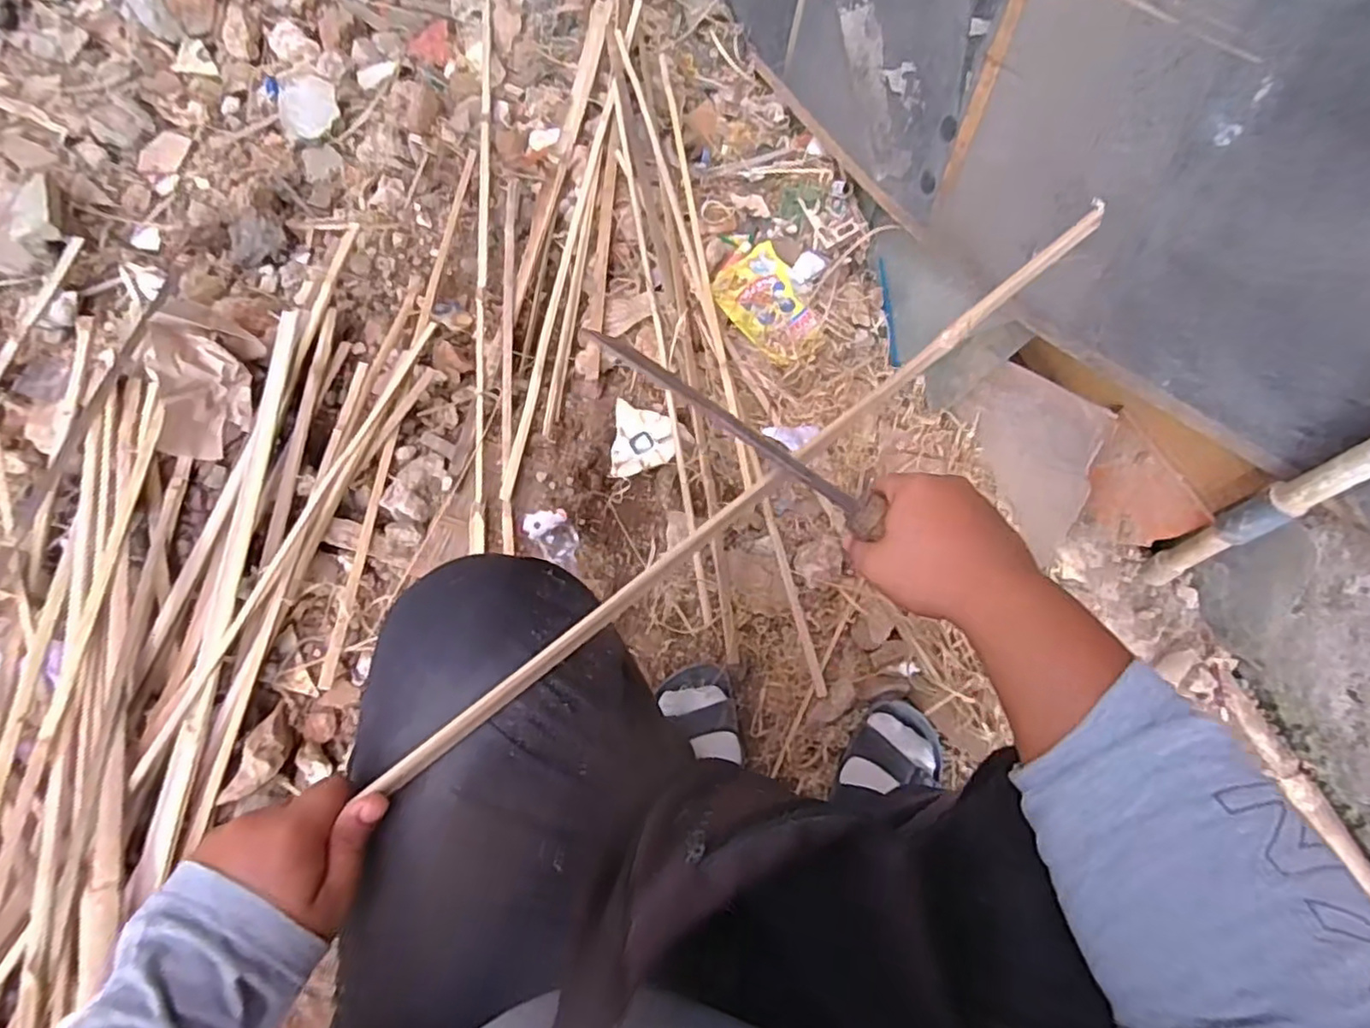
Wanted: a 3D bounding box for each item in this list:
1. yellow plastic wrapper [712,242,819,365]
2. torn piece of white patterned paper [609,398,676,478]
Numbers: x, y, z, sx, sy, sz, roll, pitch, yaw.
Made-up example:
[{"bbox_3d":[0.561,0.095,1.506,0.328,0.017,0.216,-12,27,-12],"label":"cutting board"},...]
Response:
[{"bbox_3d":[0.123,-0.287,0.932,0.118,0.015,0.160,-40,75,-15],"label":"yellow plastic wrapper"},{"bbox_3d":[-0.055,-0.096,0.893,0.081,0.015,0.104,5,69,0],"label":"torn piece of white patterned paper"}]

